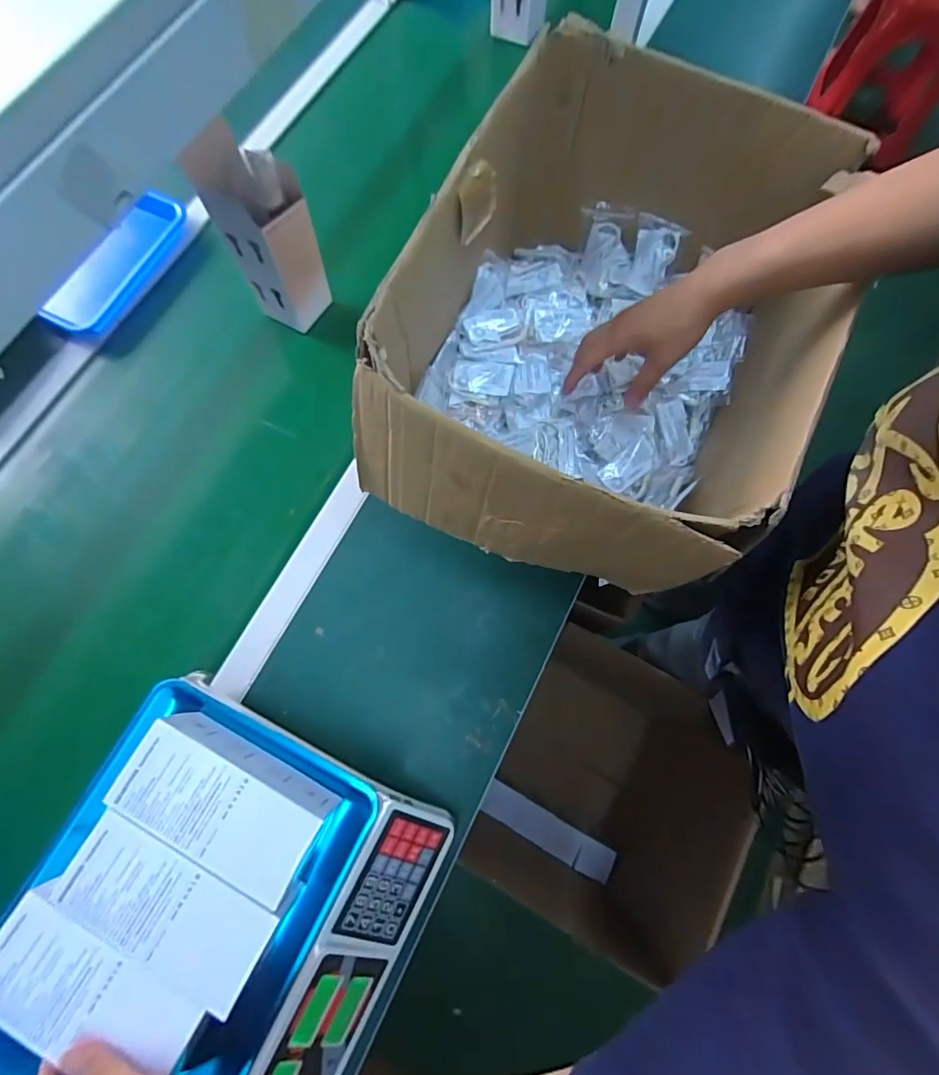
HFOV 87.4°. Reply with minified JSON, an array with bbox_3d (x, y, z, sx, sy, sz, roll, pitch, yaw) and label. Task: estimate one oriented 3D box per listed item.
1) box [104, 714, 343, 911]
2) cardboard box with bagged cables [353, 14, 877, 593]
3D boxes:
[{"bbox_3d":[-0.200,0.219,0.410,0.156,0.055,0.072,27,75,6],"label":"box"},{"bbox_3d":[0.137,-0.205,0.506,0.361,0.212,0.463,20,75,4],"label":"cardboard box with bagged cables"}]

